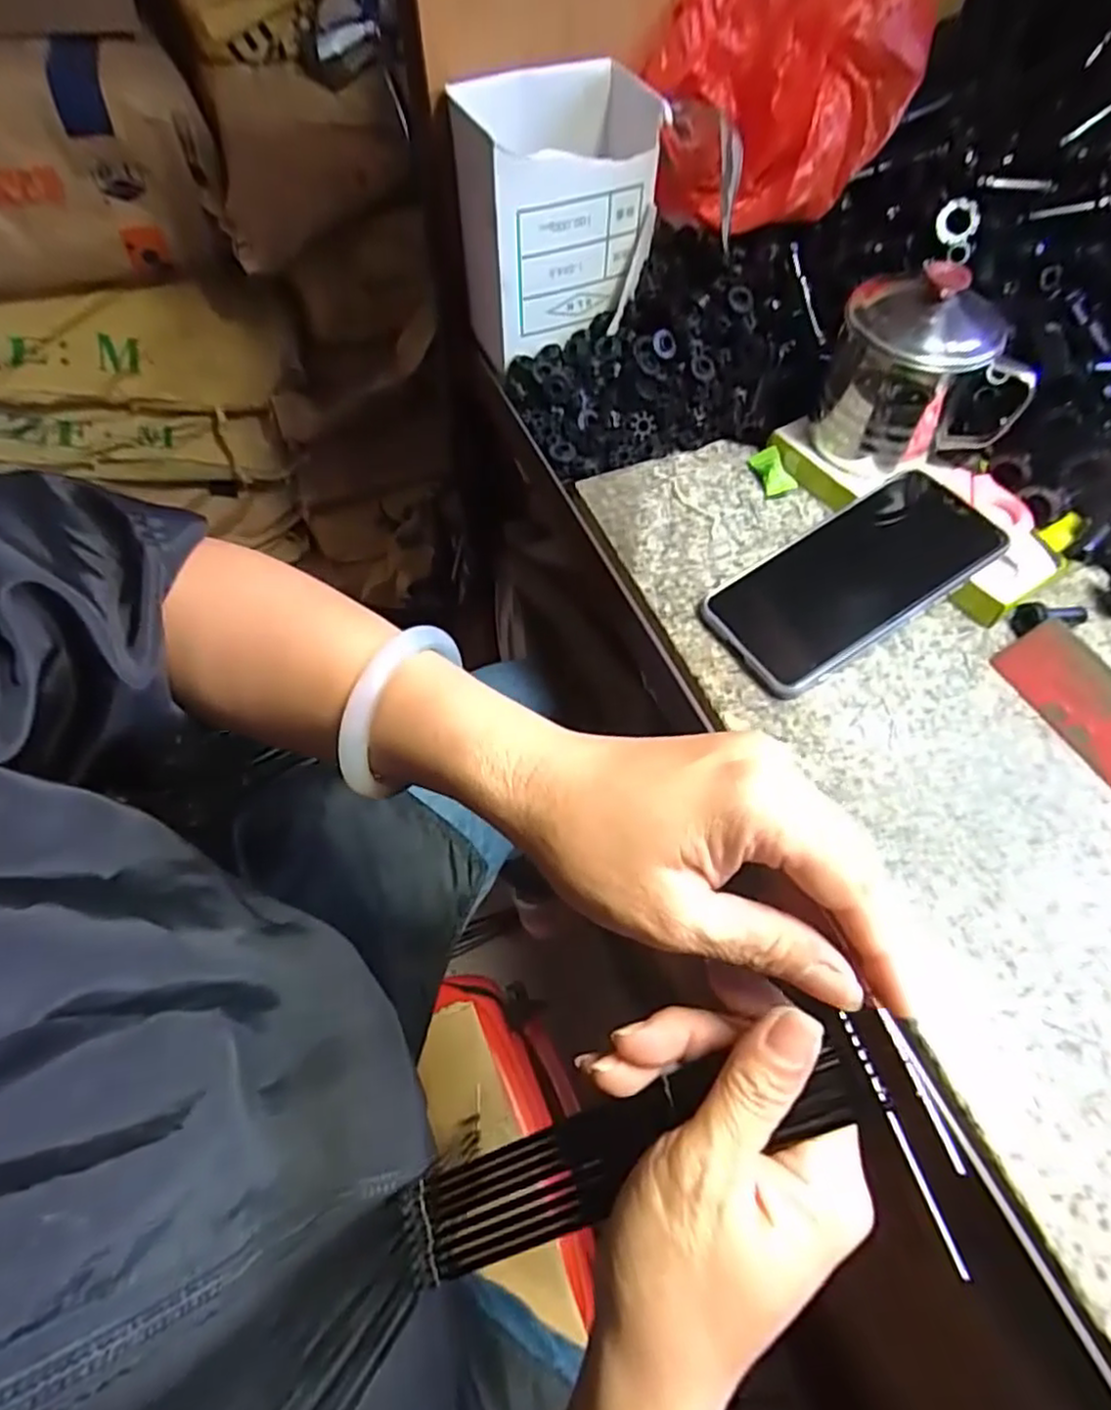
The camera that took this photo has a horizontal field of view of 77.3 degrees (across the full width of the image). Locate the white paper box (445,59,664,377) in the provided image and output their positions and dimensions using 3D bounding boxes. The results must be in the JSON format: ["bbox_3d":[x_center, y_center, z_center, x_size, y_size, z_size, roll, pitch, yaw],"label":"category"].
[{"bbox_3d":[-0.001,-0.335,0.482,0.125,0.136,0.098,-16,60,-9],"label":"white paper box"}]

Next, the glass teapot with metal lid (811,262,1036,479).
[{"bbox_3d":[0.209,-0.193,0.400,0.093,0.095,0.074,-3,59,-1],"label":"glass teapot with metal lid"}]

